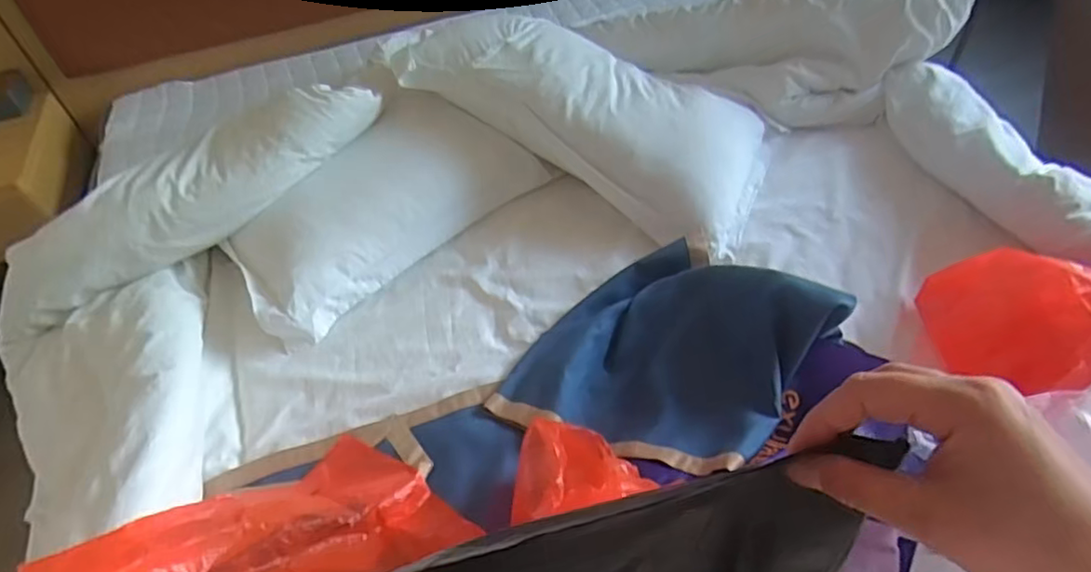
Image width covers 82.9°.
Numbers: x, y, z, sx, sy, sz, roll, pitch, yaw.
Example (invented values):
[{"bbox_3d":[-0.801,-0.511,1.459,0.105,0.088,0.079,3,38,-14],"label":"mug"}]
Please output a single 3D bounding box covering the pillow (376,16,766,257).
[{"bbox_3d":[0.077,-0.343,1.202,0.735,0.134,0.385,27,53,4],"label":"pillow"}]

